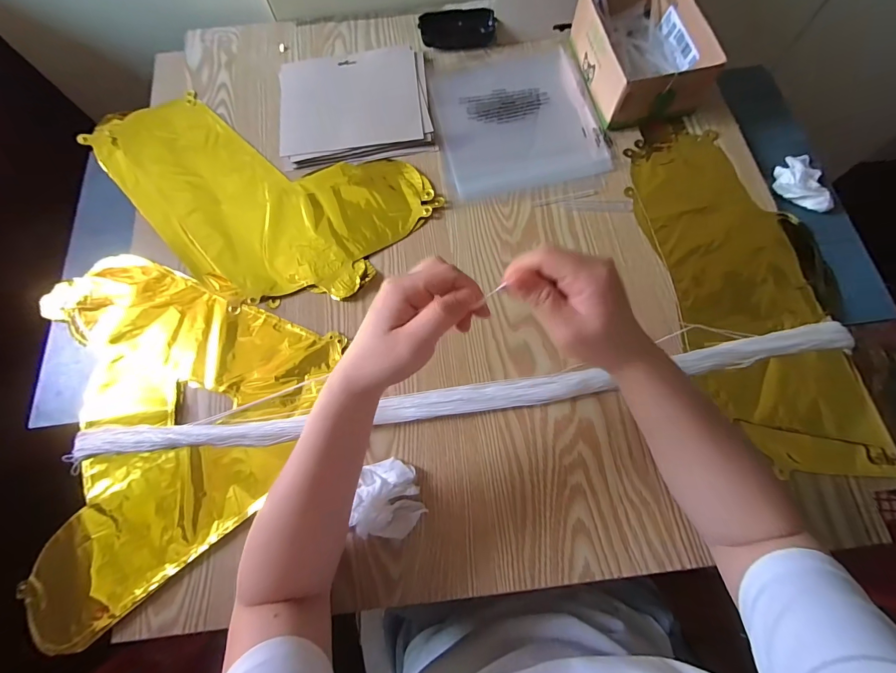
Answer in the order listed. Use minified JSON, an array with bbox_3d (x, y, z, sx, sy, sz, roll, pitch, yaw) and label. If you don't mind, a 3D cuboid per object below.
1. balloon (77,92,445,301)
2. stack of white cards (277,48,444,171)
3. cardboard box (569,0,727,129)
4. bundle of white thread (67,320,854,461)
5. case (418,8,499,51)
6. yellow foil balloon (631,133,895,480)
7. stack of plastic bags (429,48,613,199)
[{"bbox_3d":[-0.257,-0.177,0.483,0.429,0.017,0.229,21,74,9],"label":"balloon"},{"bbox_3d":[-0.129,-0.322,0.528,0.201,0.016,0.187,-8,71,-1],"label":"stack of white cards"},{"bbox_3d":[0.252,-0.377,0.502,0.134,0.071,0.189,-12,72,-2],"label":"cardboard box"},{"bbox_3d":[0.016,0.062,0.393,0.801,0.022,0.035,-8,71,-1],"label":"bundle of white thread"},{"bbox_3d":[0.015,-0.454,0.564,0.108,0.027,0.051,-10,72,-2],"label":"case"},{"bbox_3d":[0.331,-0.061,0.425,0.167,0.012,0.408,-7,71,0],"label":"yellow foil balloon"},{"bbox_3d":[0.090,-0.308,0.530,0.217,0.006,0.253,-12,72,-2],"label":"stack of plastic bags"}]

